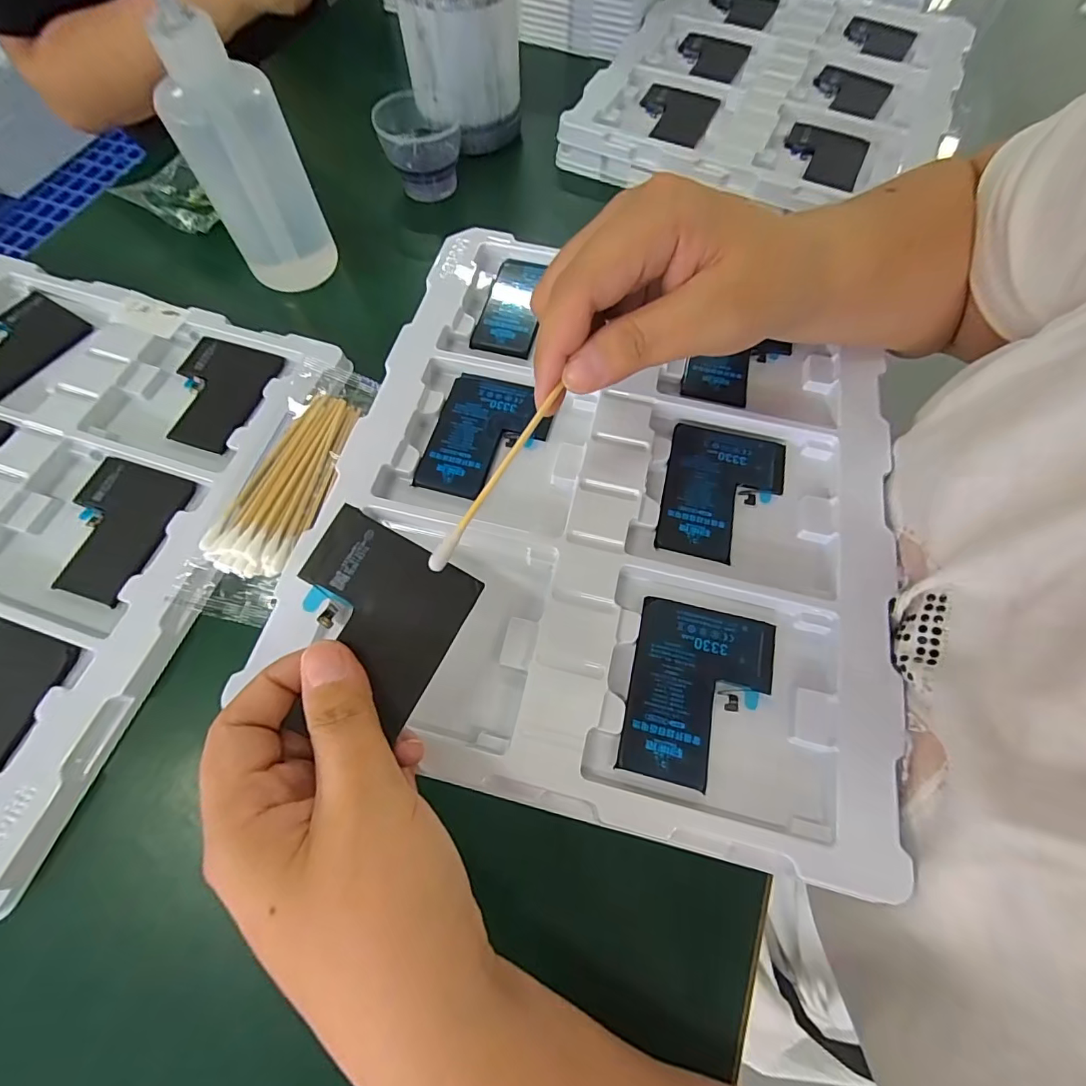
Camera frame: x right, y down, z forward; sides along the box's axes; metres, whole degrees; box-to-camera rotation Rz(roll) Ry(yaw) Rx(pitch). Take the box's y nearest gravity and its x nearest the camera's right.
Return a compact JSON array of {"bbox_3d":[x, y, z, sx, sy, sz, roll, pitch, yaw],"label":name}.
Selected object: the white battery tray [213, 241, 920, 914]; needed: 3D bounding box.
[{"bbox_3d":[0.037,-0.029,0.248,0.271,0.020,0.296,13,68,8],"label":"white battery tray"}]

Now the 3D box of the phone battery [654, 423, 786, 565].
[{"bbox_3d":[0.094,-0.027,0.252,0.059,0.004,0.077,13,68,8],"label":"phone battery"}]

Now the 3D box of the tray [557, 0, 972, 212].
[{"bbox_3d":[0.202,-0.401,0.419,0.270,0.030,0.310,23,68,9],"label":"tray"}]

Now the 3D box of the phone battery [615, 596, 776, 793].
[{"bbox_3d":[0.069,0.065,0.213,0.060,0.005,0.076,13,68,8],"label":"phone battery"}]

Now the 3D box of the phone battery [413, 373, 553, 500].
[{"bbox_3d":[-0.032,-0.059,0.265,0.061,0.004,0.076,15,69,9],"label":"phone battery"}]

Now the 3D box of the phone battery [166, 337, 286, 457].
[{"bbox_3d":[-0.208,-0.096,0.307,0.064,0.004,0.076,15,69,9],"label":"phone battery"}]

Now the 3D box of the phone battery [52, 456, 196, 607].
[{"bbox_3d":[-0.237,-0.009,0.268,0.063,0.004,0.077,12,68,8],"label":"phone battery"}]

